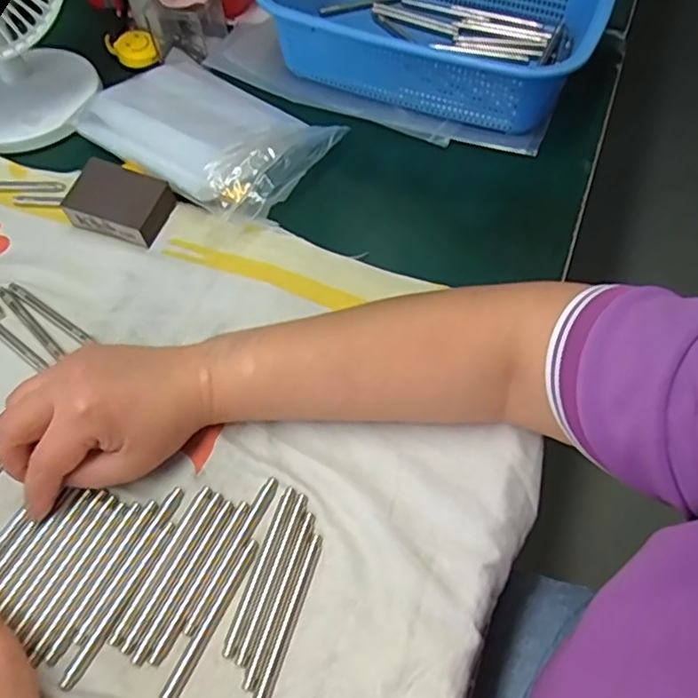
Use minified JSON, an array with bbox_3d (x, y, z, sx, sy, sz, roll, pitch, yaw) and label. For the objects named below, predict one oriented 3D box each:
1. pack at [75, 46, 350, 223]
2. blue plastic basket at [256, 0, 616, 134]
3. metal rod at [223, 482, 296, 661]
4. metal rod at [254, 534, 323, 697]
[{"bbox_3d":[-0.125,-0.196,0.526,0.225,0.038,0.145,31,64,20],"label":"pack"},{"bbox_3d":[0.069,-0.305,0.561,0.293,0.072,0.206,22,61,16],"label":"blue plastic basket"},{"bbox_3d":[-0.049,0.121,0.344,0.009,0.004,0.094,14,59,11],"label":"metal rod"},{"bbox_3d":[-0.032,0.145,0.329,0.008,0.004,0.093,15,59,12],"label":"metal rod"}]

